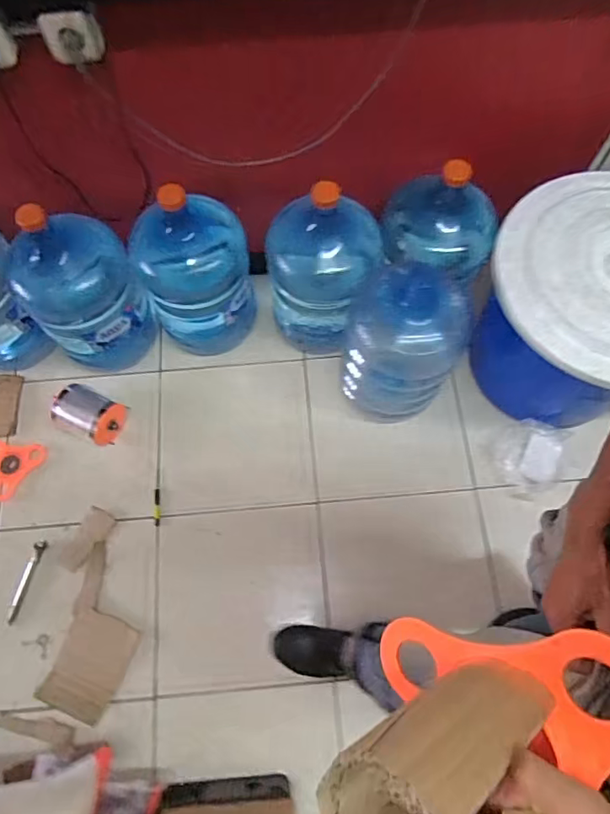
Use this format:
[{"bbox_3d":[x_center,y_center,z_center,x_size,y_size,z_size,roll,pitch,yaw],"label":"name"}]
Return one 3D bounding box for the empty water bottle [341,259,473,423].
[{"bbox_3d":[0.228,-0.145,1.266,0.256,0.392,0.266,-1,67,3],"label":"empty water bottle"}]

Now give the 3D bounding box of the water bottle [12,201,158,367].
[{"bbox_3d":[-0.537,-0.282,1.304,0.278,0.479,0.244,-31,72,-11],"label":"water bottle"}]

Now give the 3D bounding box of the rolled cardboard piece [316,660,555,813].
[{"bbox_3d":[0.080,0.188,0.259,0.081,0.133,0.079,26,111,49],"label":"rolled cardboard piece"}]

